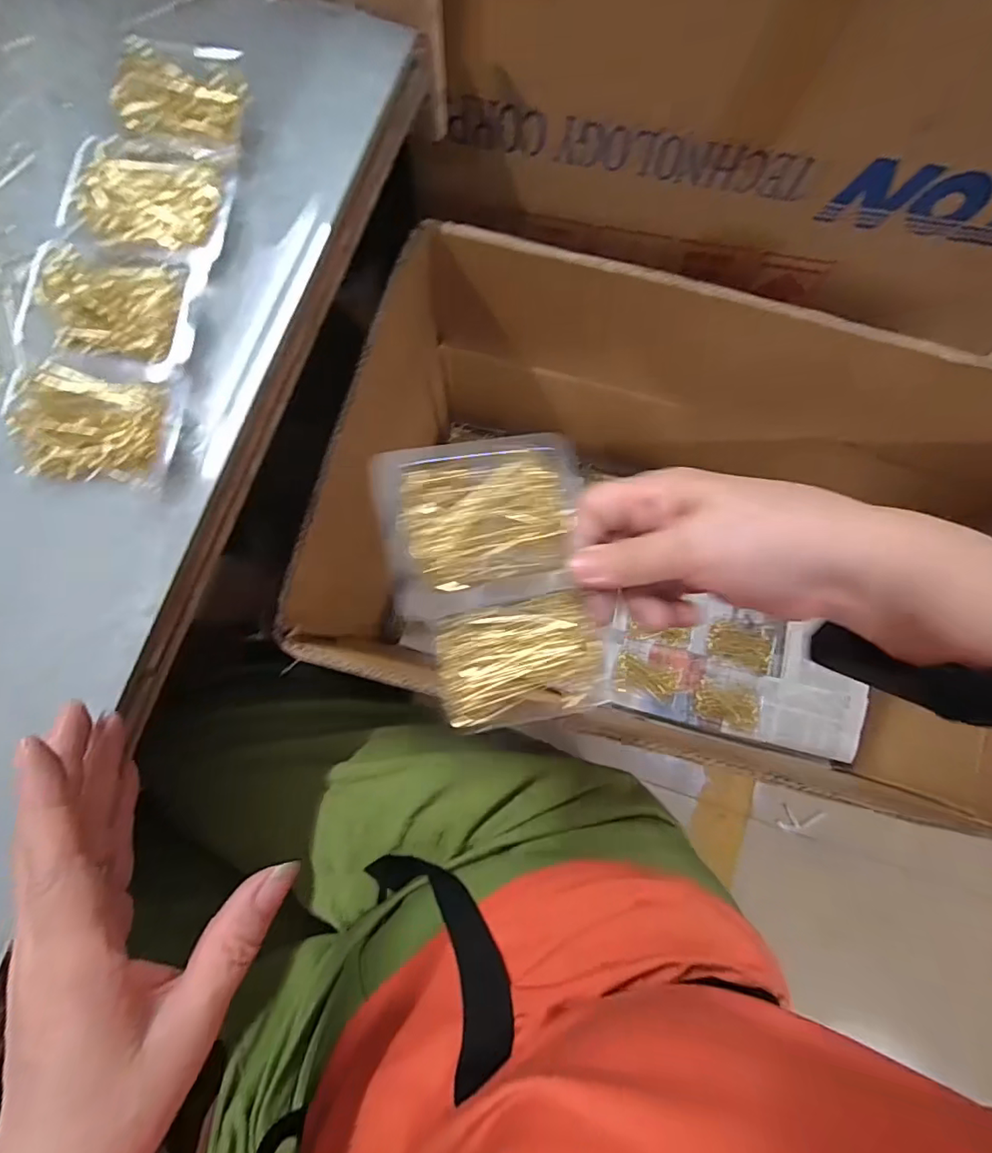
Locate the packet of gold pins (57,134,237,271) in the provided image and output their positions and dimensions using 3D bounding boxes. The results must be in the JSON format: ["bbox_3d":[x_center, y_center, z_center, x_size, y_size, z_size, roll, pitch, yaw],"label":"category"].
[{"bbox_3d":[-0.188,-0.201,0.288,0.078,0.023,0.062,4,81,-2],"label":"packet of gold pins"}]

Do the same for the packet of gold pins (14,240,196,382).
[{"bbox_3d":[-0.202,-0.136,0.276,0.085,0.025,0.066,10,81,-1],"label":"packet of gold pins"}]

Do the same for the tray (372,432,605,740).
[{"bbox_3d":[0.000,0.005,0.241,0.088,0.014,0.132,-11,98,-11],"label":"tray"}]

